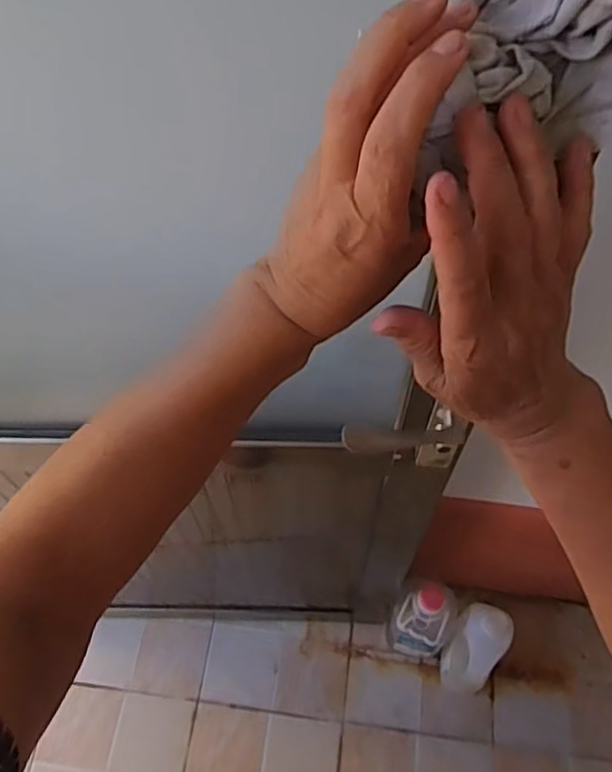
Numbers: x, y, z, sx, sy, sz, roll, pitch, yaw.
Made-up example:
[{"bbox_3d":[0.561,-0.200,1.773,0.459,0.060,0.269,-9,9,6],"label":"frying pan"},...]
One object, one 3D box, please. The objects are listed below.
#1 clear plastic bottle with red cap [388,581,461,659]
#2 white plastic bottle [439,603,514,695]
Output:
[{"bbox_3d":[0.239,0.474,1.300,0.124,0.256,0.124,0,58,0],"label":"clear plastic bottle with red cap"},{"bbox_3d":[0.325,0.525,1.267,0.097,0.249,0.111,27,62,16],"label":"white plastic bottle"}]

